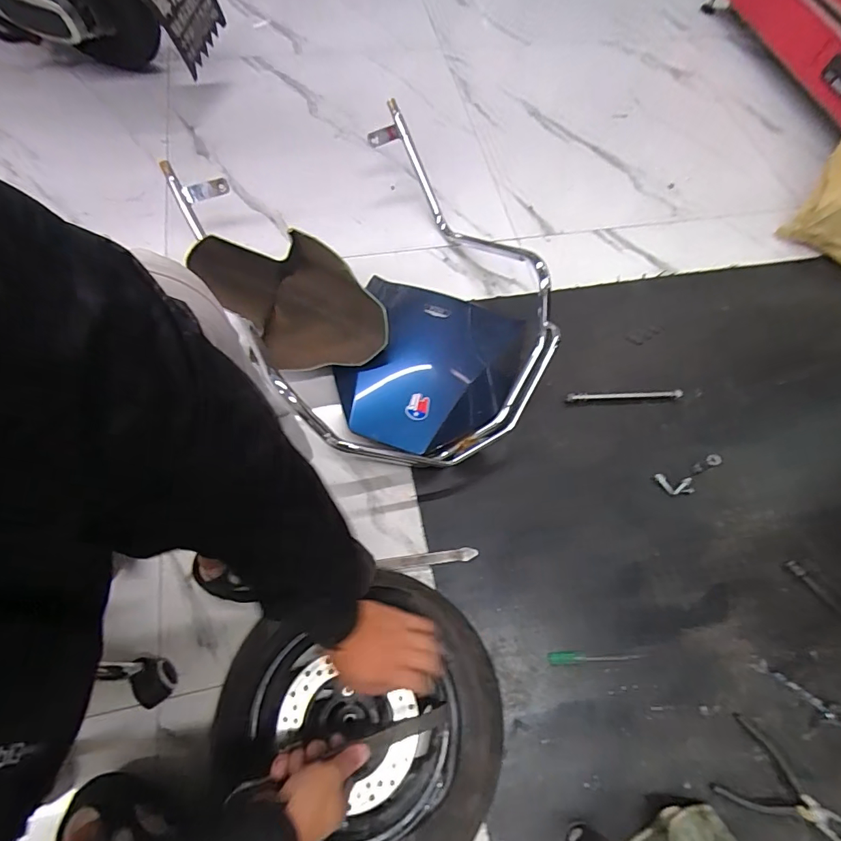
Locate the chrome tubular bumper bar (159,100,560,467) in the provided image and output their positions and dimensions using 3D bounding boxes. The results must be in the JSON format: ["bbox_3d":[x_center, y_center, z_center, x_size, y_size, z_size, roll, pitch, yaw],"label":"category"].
[{"bbox_3d":[-0.070,-0.261,0.891,0.535,0.207,0.732,-29,70,-15],"label":"chrome tubular bumper bar"}]

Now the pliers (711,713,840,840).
[{"bbox_3d":[0.524,0.531,0.646,0.176,0.031,0.115,34,68,13],"label":"pliers"}]

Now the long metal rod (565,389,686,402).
[{"bbox_3d":[0.411,-0.051,0.914,0.242,0.010,0.014,-4,65,-4],"label":"long metal rod"}]

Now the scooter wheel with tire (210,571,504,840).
[{"bbox_3d":[-0.083,0.401,0.612,0.372,0.080,0.365,1,65,-2],"label":"scooter wheel with tire"}]

